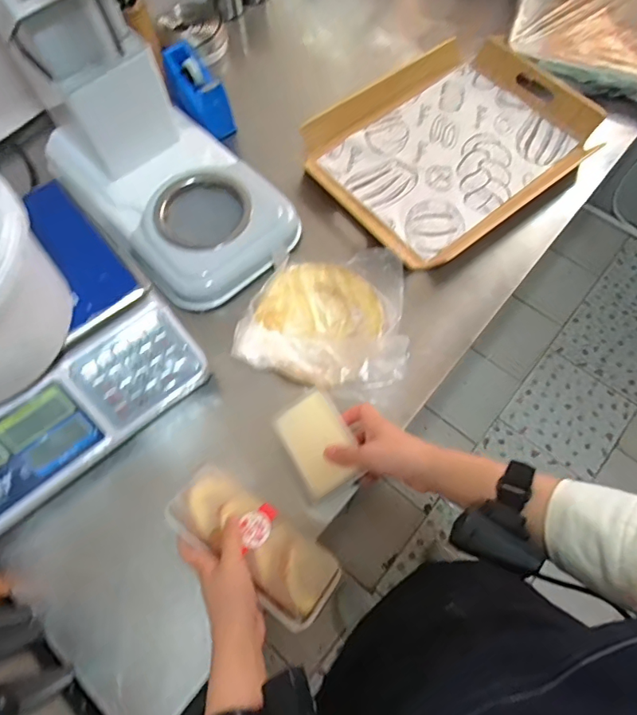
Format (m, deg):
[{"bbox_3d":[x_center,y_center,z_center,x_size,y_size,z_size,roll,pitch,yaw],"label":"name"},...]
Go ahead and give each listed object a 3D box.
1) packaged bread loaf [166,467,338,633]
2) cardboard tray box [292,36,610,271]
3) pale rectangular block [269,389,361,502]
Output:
[{"bbox_3d":[-0.070,0.192,0.492,0.188,0.034,0.076,33,72,17],"label":"packaged bread loaf"},{"bbox_3d":[0.205,-0.345,0.748,0.426,0.050,0.323,-34,71,-12],"label":"cardboard tray box"},{"bbox_3d":[0.001,0.095,0.529,0.070,0.020,0.105,-28,69,-10],"label":"pale rectangular block"}]

